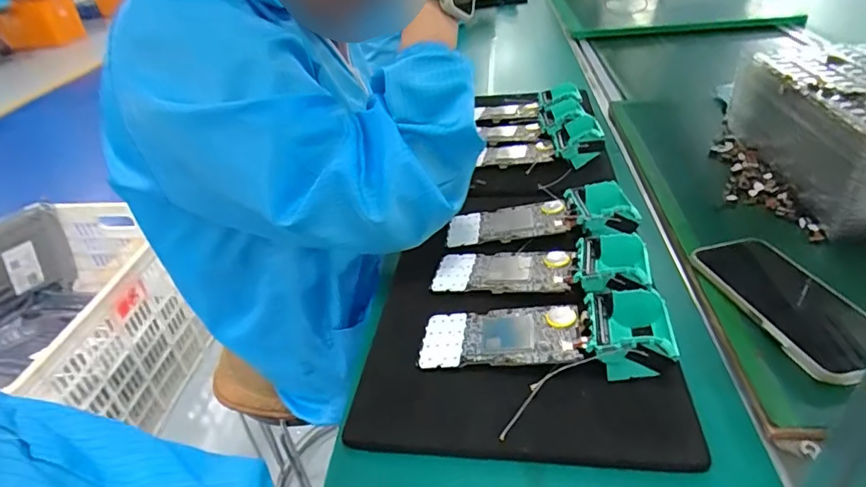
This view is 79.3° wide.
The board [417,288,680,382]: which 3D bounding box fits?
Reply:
[{"bbox_3d":[0.087,0.068,0.416,0.191,0.037,0.070,0,36,8],"label":"board"}]

